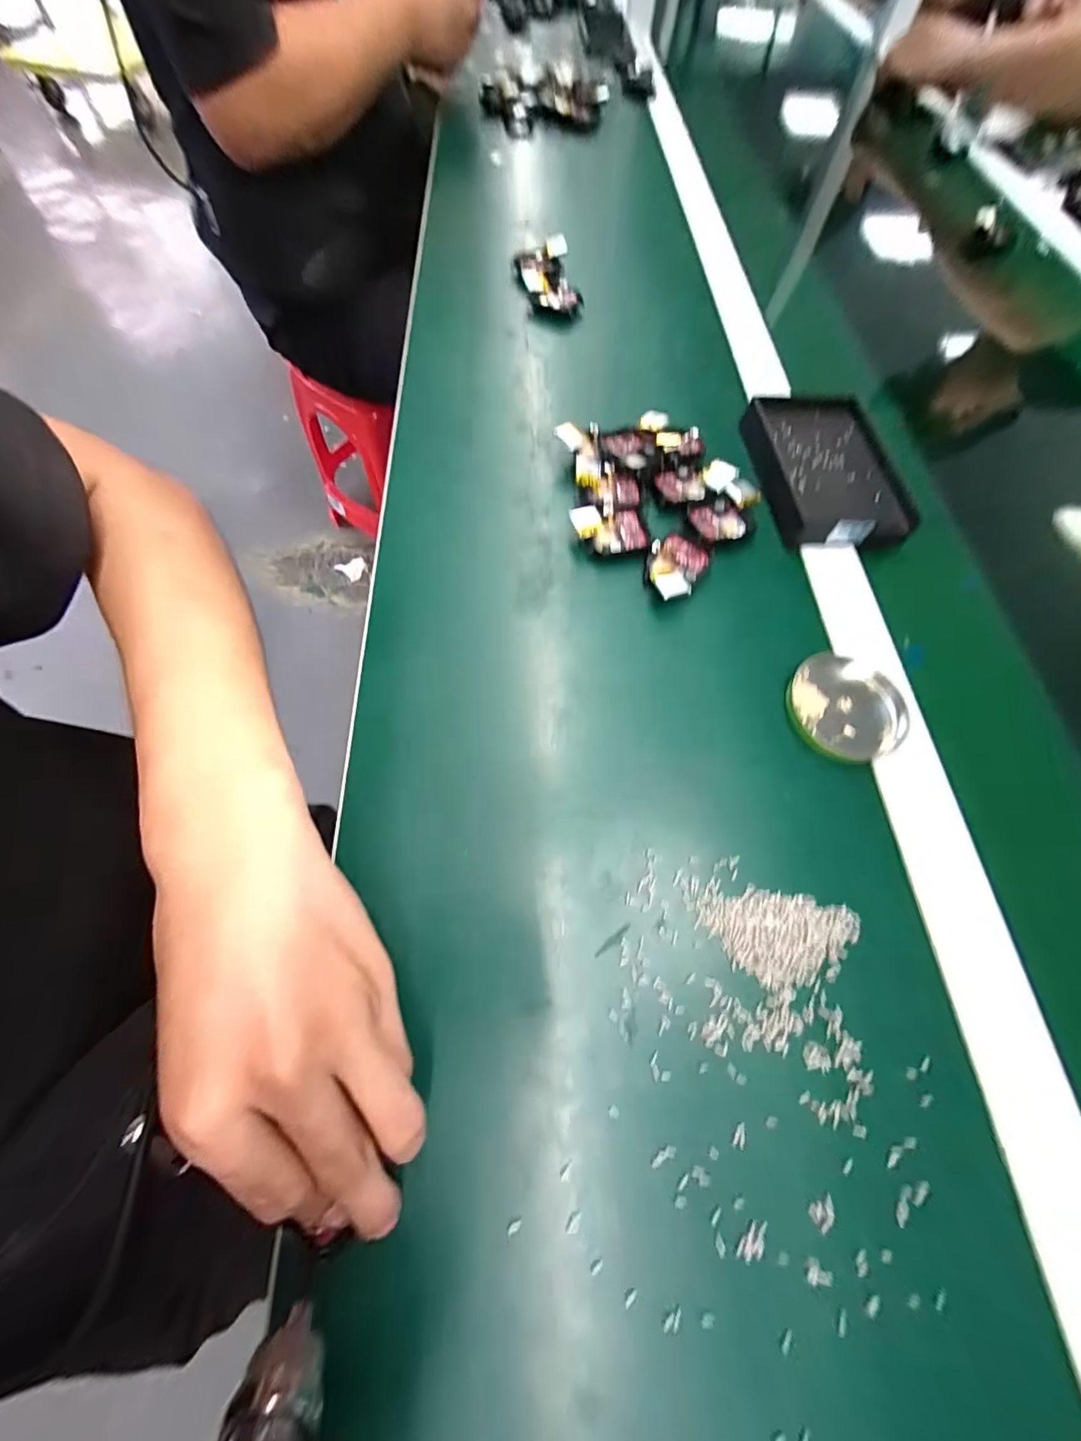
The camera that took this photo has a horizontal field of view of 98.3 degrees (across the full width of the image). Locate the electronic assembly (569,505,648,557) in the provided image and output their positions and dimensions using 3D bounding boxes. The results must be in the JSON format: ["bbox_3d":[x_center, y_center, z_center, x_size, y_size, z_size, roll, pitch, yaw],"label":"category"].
[{"bbox_3d":[0.048,-0.129,0.323,0.050,0.016,0.036,-6,67,-5],"label":"electronic assembly"}]

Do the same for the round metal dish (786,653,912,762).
[{"bbox_3d":[0.181,-0.008,0.279,0.061,0.012,0.066,1,66,-2],"label":"round metal dish"}]

